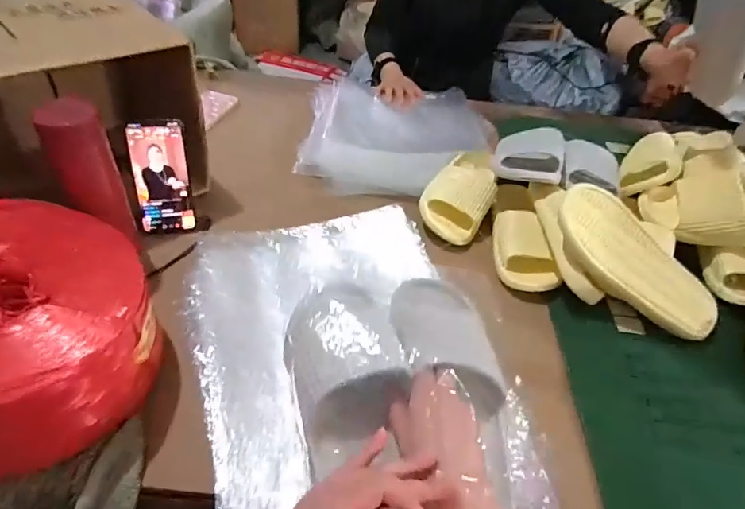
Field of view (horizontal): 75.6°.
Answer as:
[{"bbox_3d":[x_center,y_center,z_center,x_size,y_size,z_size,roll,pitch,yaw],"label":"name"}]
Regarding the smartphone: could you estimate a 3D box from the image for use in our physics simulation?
[{"bbox_3d":[-0.306,-0.109,0.699,0.076,0.165,0.010,-3,21,-14],"label":"smartphone"}]

